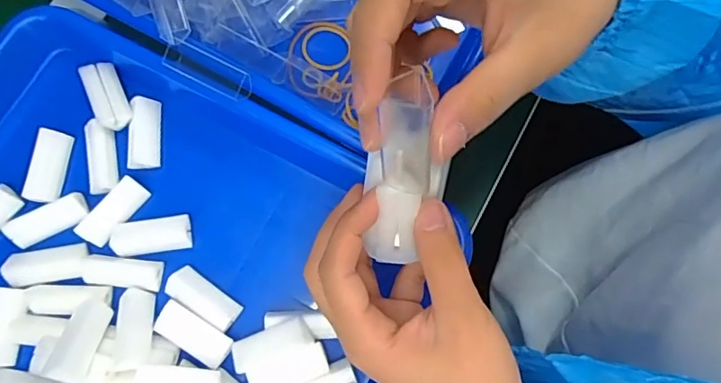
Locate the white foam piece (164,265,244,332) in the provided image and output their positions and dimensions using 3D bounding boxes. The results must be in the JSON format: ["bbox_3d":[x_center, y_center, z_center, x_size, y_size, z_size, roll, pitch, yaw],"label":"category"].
[{"bbox_3d":[-0.096,0.065,0.313,0.047,0.010,0.019,33,79,7],"label":"white foam piece"}]

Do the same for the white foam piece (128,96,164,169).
[{"bbox_3d":[-0.142,-0.038,0.337,0.019,0.014,0.046,-4,77,-1],"label":"white foam piece"}]

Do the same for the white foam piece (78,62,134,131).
[{"bbox_3d":[-0.166,-0.064,0.335,0.020,0.009,0.048,-27,79,-6],"label":"white foam piece"}]

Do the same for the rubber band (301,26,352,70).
[{"bbox_3d":[-0.024,-0.101,0.359,0.034,0.005,0.033,2,72,-7],"label":"rubber band"}]

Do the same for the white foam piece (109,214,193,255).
[{"bbox_3d":[-0.132,0.028,0.324,0.048,0.009,0.022,-8,77,-2],"label":"white foam piece"}]

